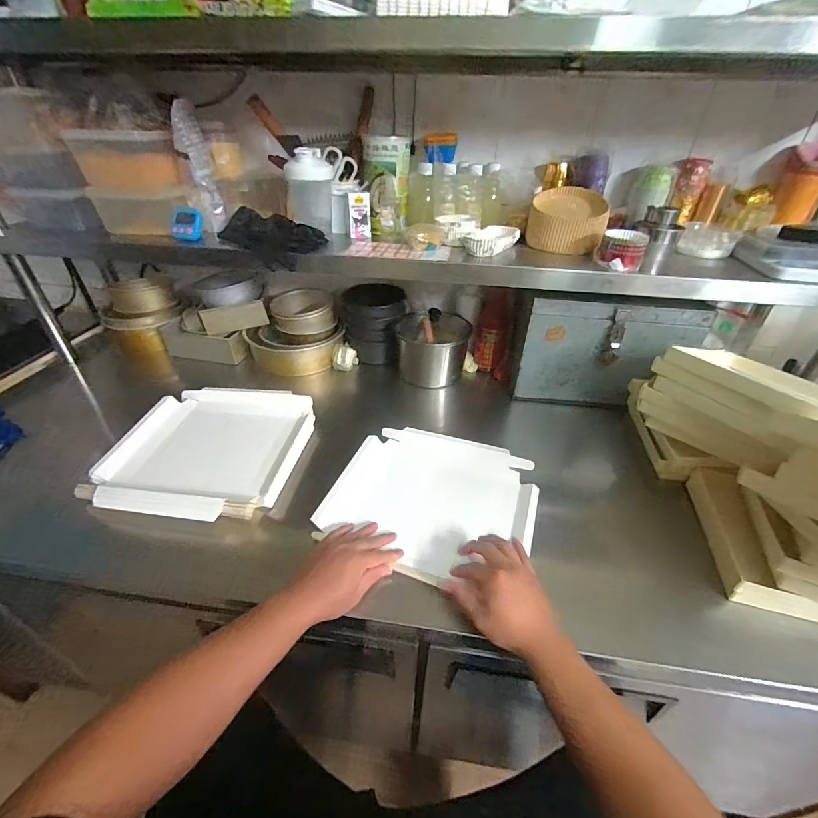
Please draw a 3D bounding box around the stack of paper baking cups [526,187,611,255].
[{"bbox_3d":[0.320,-0.383,0.788,0.147,0.091,0.131,13,40,15],"label":"stack of paper baking cups"}]

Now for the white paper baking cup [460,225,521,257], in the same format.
[{"bbox_3d":[0.157,-0.339,0.779,0.085,0.031,0.131,28,45,30],"label":"white paper baking cup"}]

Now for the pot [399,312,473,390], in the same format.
[{"bbox_3d":[0.065,-0.171,1.014,0.177,0.146,0.181,7,38,7],"label":"pot"}]

